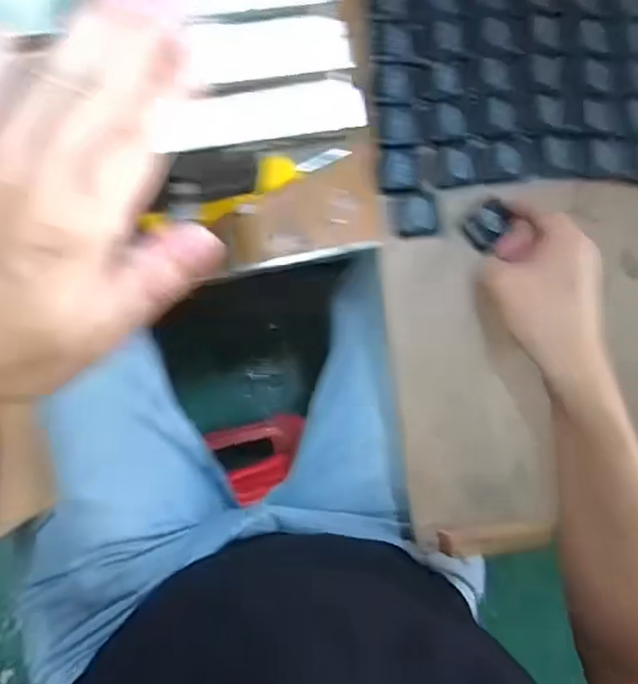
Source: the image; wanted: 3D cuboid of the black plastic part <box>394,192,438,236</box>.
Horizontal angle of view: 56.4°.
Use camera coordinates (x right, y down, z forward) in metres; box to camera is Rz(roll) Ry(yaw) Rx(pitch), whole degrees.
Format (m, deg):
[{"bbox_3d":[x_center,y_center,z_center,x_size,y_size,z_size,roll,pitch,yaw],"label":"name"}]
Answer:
[{"bbox_3d":[0.084,-0.110,0.513,0.035,0.007,0.036,-6,86,-9],"label":"black plastic part"}]

